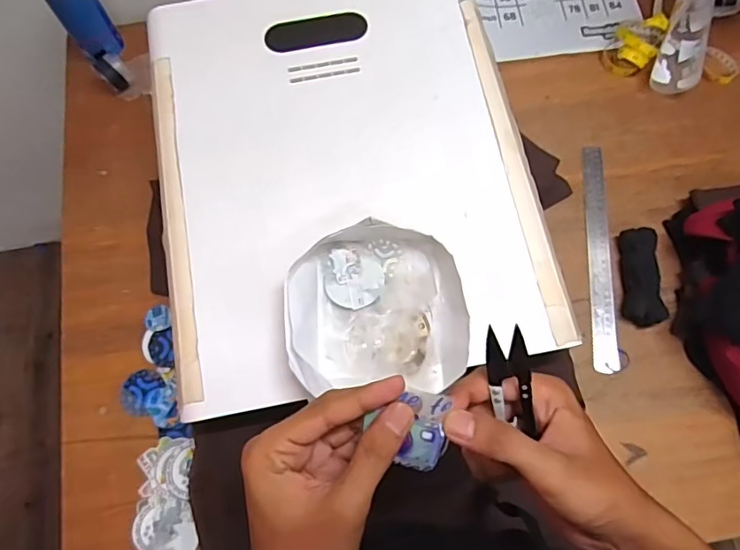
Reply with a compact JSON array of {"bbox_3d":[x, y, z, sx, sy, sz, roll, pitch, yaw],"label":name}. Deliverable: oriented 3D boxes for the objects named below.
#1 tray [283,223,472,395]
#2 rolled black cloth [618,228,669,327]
[{"bbox_3d":[0.006,0.028,0.507,0.169,0.039,0.160,-1,71,0],"label":"tray"},{"bbox_3d":[0.355,0.001,0.693,0.044,0.023,0.128,5,71,2],"label":"rolled black cloth"}]

